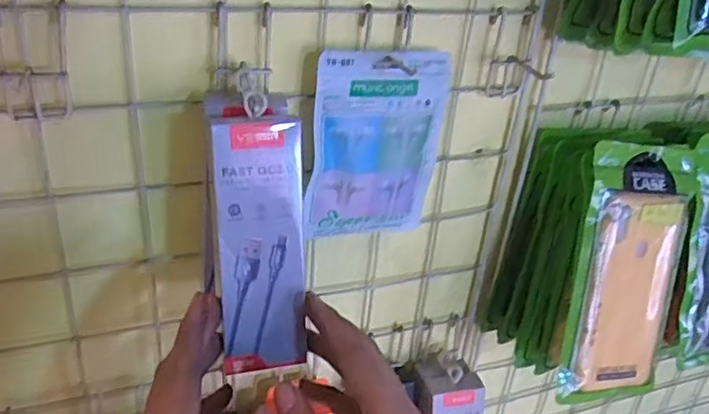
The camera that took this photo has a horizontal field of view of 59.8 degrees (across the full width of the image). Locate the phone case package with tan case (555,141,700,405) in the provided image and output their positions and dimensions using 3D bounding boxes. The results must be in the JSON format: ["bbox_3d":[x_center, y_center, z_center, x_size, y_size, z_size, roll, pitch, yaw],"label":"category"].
[{"bbox_3d":[0.228,0.054,0.499,0.115,0.208,0.016,1,8,-22],"label":"phone case package with tan case"}]

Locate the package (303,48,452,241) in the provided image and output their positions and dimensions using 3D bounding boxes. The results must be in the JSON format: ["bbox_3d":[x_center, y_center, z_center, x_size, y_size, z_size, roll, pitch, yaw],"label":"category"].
[{"bbox_3d":[0.020,-0.044,0.452,0.111,0.139,0.018,-7,31,-26],"label":"package"}]

